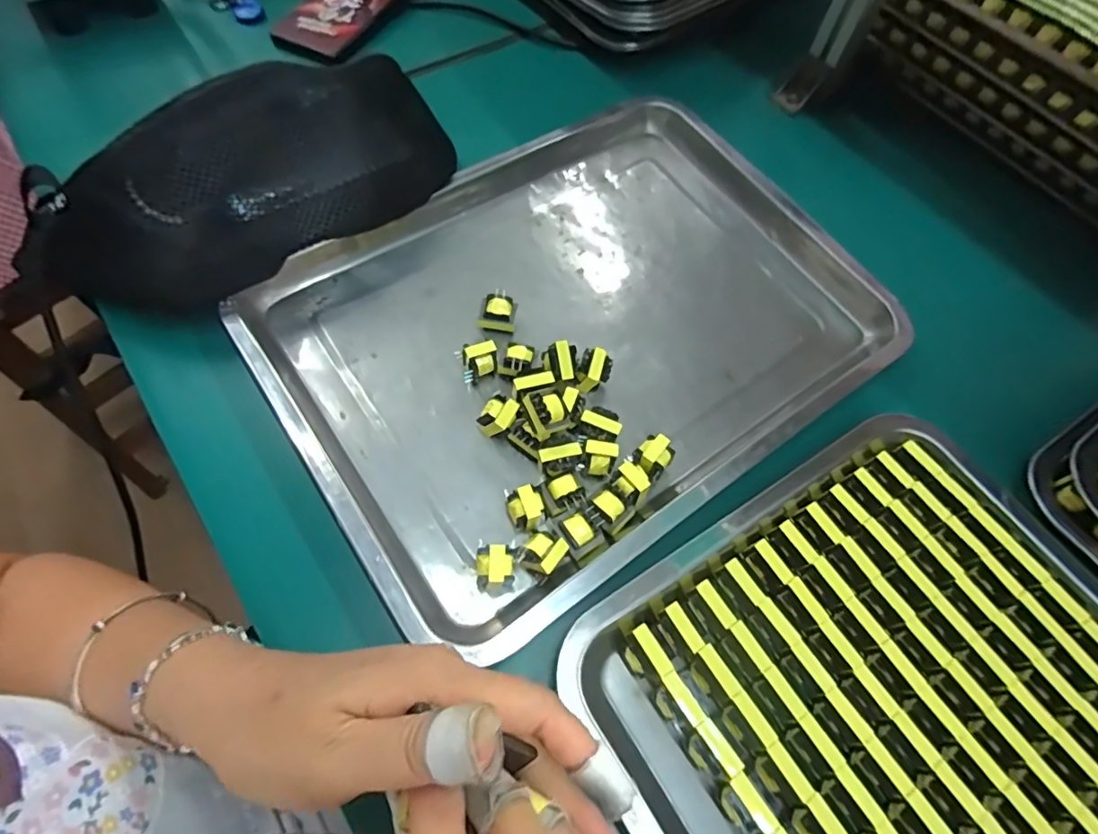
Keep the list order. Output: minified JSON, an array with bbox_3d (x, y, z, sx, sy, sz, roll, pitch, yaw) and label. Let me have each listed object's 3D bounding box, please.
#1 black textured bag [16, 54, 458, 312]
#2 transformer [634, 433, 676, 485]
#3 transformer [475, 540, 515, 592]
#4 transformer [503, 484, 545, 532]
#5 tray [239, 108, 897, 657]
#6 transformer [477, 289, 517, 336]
[{"bbox_3d":[-0.185,-0.143,0.351,0.257,0.082,0.103,-32,69,-18],"label":"black textured bag"},{"bbox_3d":[0.061,0.026,0.325,0.019,0.025,0.025,38,67,15],"label":"transformer"},{"bbox_3d":[-0.028,0.079,0.287,0.019,0.023,0.021,-1,63,-4],"label":"transformer"},{"bbox_3d":[-0.013,0.052,0.304,0.019,0.024,0.020,-16,65,-11],"label":"transformer"},{"bbox_3d":[0.031,-0.071,0.374,0.400,0.042,0.282,-33,69,-18],"label":"tray"},{"bbox_3d":[-0.033,-0.069,0.366,0.024,0.016,0.024,14,63,4],"label":"transformer"}]

